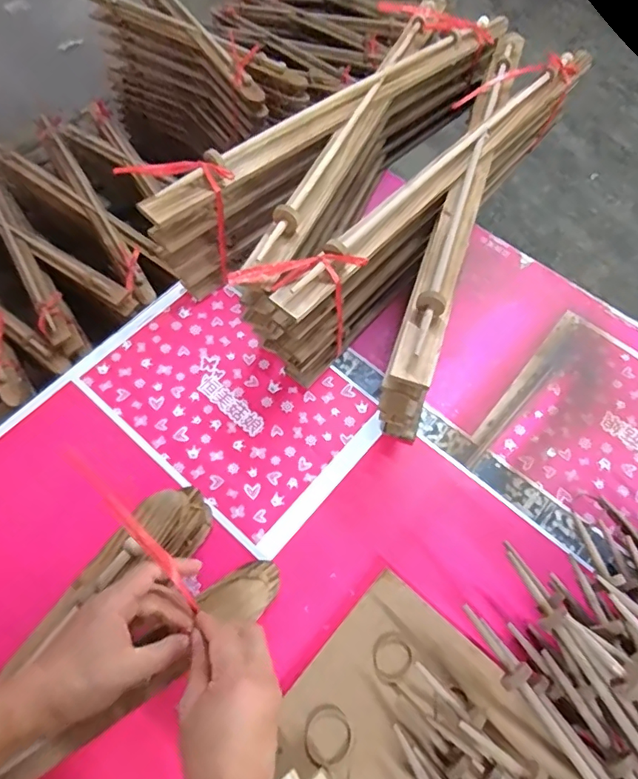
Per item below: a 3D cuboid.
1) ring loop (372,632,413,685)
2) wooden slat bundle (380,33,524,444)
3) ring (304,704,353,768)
[{"bbox_3d":[0.087,0.323,0.618,0.047,0.004,0.052,41,70,16],"label":"ring loop"},{"bbox_3d":[0.215,-0.257,0.787,0.061,0.208,0.666,18,65,7],"label":"wooden slat bundle"},{"bbox_3d":[0.010,0.393,0.580,0.055,0.004,0.057,1,64,-1],"label":"ring"}]

